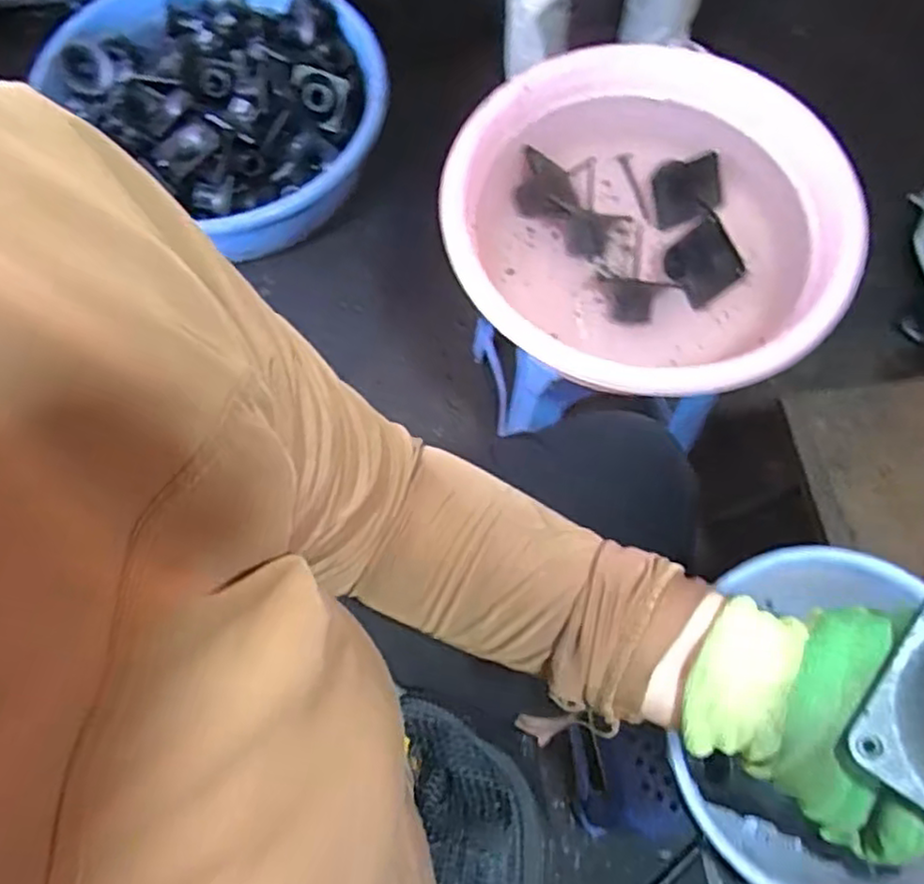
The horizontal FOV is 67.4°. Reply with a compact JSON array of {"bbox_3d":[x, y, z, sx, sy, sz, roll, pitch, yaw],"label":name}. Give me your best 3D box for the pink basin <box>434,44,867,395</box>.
[{"bbox_3d":[0.201,-0.229,0.776,0.412,0.125,0.417,0,71,0],"label":"pink basin"}]

